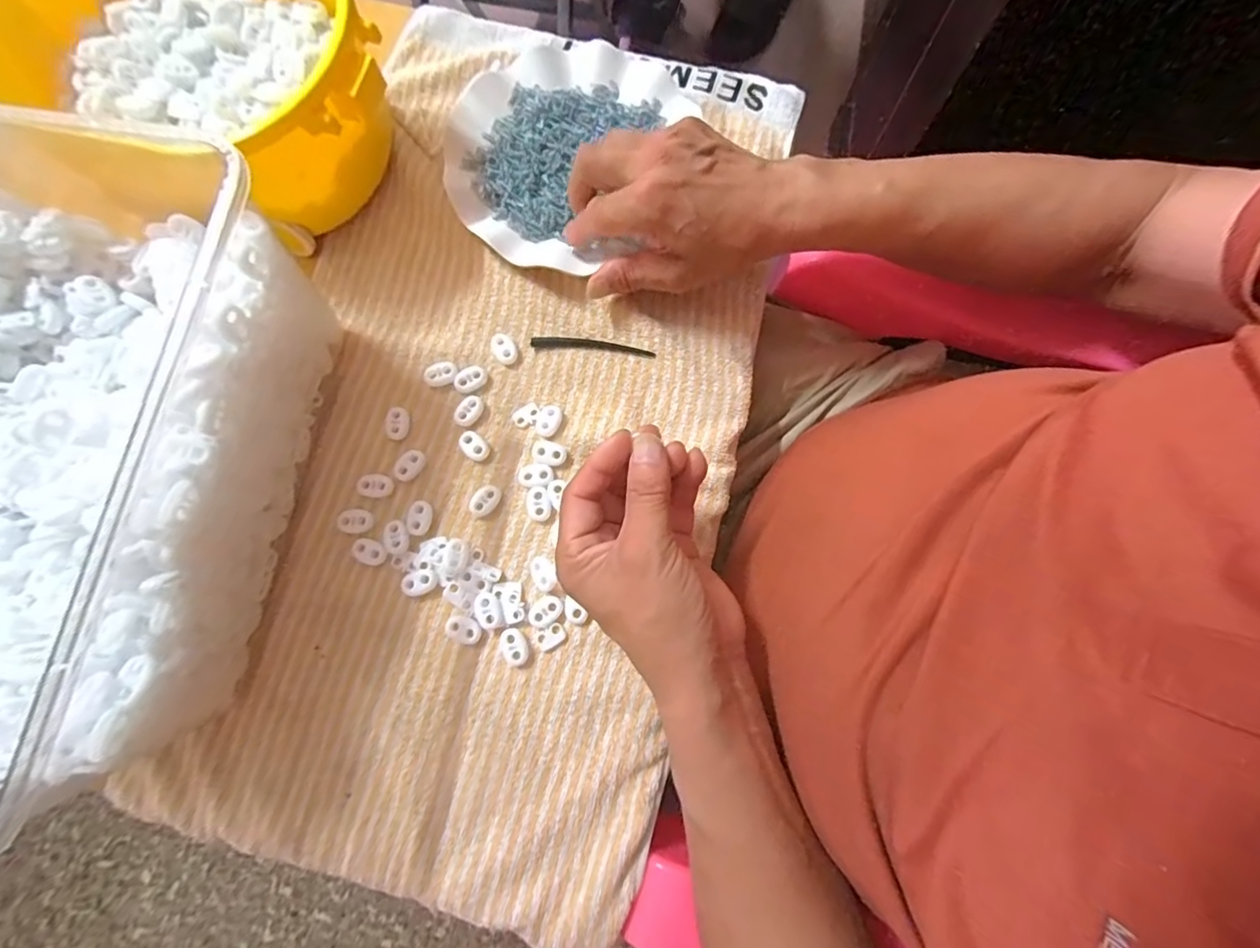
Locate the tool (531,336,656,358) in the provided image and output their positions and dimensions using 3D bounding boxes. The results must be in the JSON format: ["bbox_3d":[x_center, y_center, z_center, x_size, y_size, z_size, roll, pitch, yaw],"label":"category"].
[{"bbox_3d":[-0.026,-0.090,0.370,0.086,0.004,0.009,6,80,1],"label":"tool"}]

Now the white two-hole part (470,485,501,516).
[{"bbox_3d":[-0.094,0.017,0.347,0.016,0.007,0.021,34,81,6],"label":"white two-hole part"}]

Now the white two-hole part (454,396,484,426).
[{"bbox_3d":[-0.109,-0.042,0.360,0.015,0.005,0.022,27,81,4],"label":"white two-hole part"}]

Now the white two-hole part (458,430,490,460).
[{"bbox_3d":[-0.104,-0.019,0.355,0.014,0.005,0.022,-44,83,-7],"label":"white two-hole part"}]

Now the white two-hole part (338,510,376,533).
[{"bbox_3d":[-0.177,0.030,0.342,0.022,0.004,0.015,-5,80,-1],"label":"white two-hole part"}]

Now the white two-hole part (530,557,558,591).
[{"bbox_3d":[-0.055,0.063,0.336,0.015,0.009,0.021,-25,81,-5],"label":"white two-hole part"}]

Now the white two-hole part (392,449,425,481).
[{"bbox_3d":[-0.146,-0.006,0.351,0.016,0.004,0.022,40,82,6],"label":"white two-hole part"}]

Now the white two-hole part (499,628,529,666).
[{"bbox_3d":[-0.071,0.107,0.328,0.015,0.005,0.023,-17,80,-3],"label":"white two-hole part"}]

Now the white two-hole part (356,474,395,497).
[{"bbox_3d":[-0.167,0.007,0.346,0.025,0.004,0.015,5,80,1],"label":"white two-hole part"}]

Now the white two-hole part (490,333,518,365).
[{"bbox_3d":[-0.087,-0.086,0.369,0.015,0.006,0.022,-35,82,-6],"label":"white two-hole part"}]

